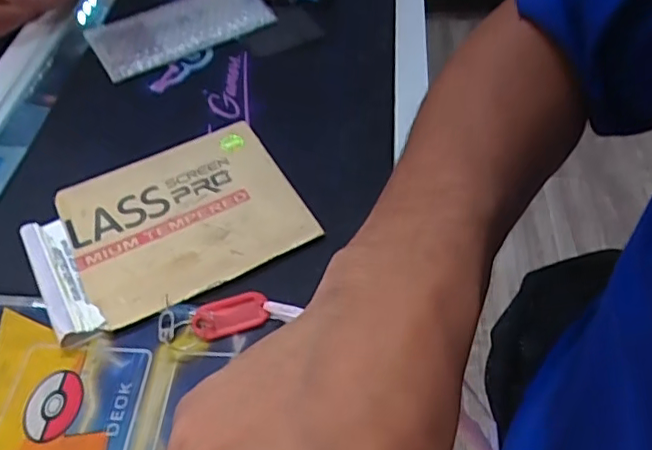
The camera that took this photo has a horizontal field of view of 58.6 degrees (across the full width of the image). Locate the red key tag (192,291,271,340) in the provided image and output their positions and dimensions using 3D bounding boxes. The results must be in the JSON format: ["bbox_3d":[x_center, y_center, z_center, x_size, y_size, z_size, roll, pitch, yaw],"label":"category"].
[{"bbox_3d":[-0.058,0.054,0.351,0.044,0.009,0.021,-13,52,-10],"label":"red key tag"}]

